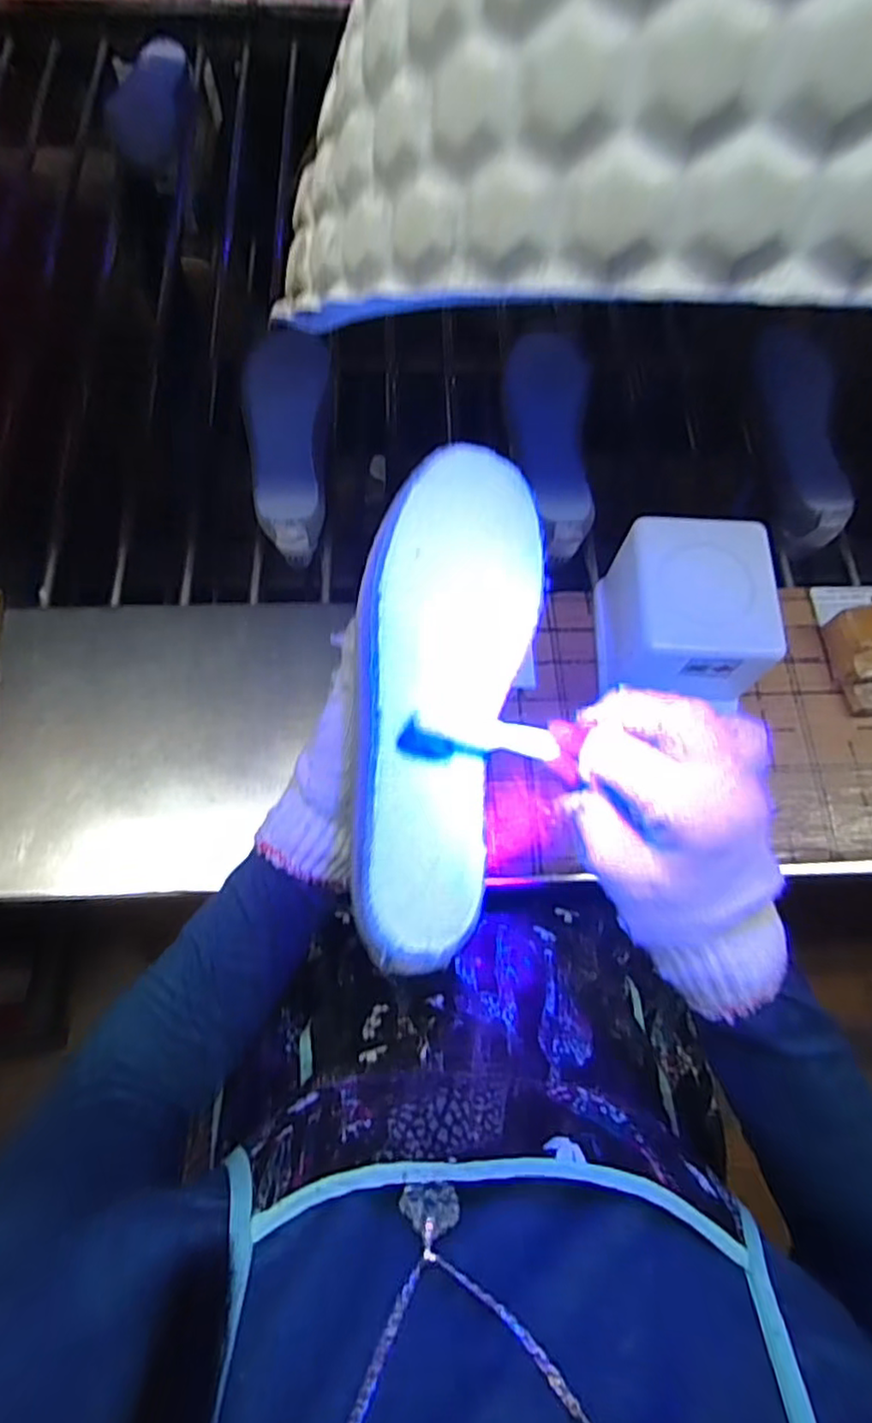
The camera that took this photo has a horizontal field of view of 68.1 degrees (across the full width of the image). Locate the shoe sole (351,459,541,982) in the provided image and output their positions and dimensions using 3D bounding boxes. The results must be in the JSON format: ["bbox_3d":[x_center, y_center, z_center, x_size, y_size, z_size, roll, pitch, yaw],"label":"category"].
[{"bbox_3d":[-0.001,-0.007,0.299,0.080,0.028,0.235,9,87,-19],"label":"shoe sole"}]

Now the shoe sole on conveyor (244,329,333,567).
[{"bbox_3d":[-0.145,-0.254,0.631,0.082,0.061,0.236,-1,69,-1],"label":"shoe sole on conveyor"}]

